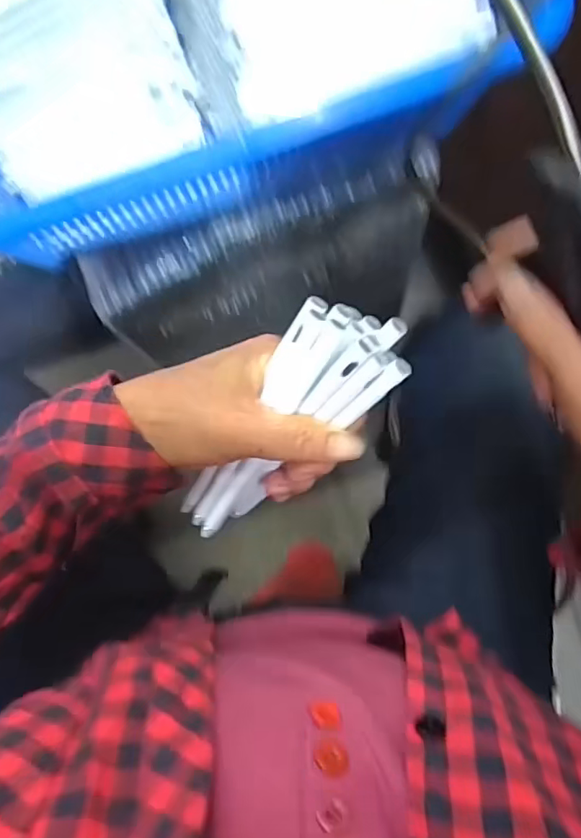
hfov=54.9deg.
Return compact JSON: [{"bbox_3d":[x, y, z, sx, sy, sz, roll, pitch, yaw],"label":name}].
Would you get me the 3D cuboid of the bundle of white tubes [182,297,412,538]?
[{"bbox_3d":[-0.006,0.008,0.276,0.049,0.026,0.151,42,123,5],"label":"bundle of white tubes"}]

